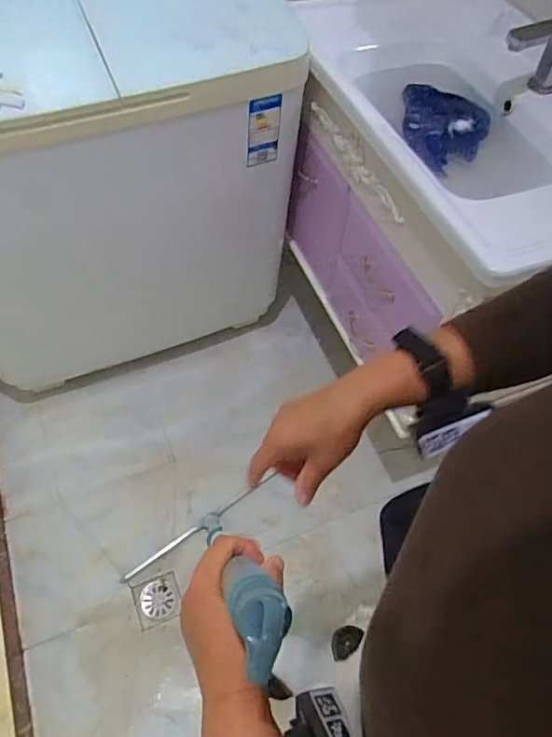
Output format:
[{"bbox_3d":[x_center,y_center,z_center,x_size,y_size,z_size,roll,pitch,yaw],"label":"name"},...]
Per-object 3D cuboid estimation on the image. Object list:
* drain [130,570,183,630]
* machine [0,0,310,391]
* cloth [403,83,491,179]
[{"bbox_3d":[-0.273,0.532,1.221,0.099,0.005,0.103,-18,59,-14],"label":"drain"},{"bbox_3d":[-0.372,-0.399,1.161,0.775,0.866,0.425,-15,59,-13],"label":"machine"},{"bbox_3d":[0.304,-0.436,0.973,0.166,0.032,0.257,16,57,7],"label":"cloth"}]

